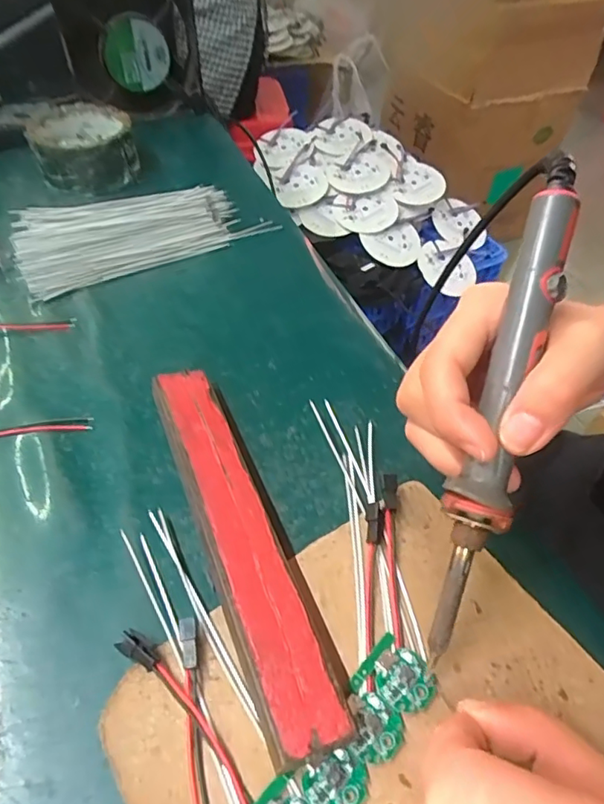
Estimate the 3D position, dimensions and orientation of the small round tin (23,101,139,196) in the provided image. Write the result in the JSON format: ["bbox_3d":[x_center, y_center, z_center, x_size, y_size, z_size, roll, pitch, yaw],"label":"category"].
[{"bbox_3d":[-0.192,-0.226,0.475,0.082,0.044,0.091,-18,51,-16],"label":"small round tin"}]

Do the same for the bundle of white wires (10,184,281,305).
[{"bbox_3d":[-0.129,-0.139,0.423,0.177,0.019,0.102,-21,52,-18],"label":"bundle of white wires"}]

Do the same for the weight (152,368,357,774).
[{"bbox_3d":[-0.031,0.056,0.247,0.031,0.022,0.193,-17,51,-15],"label":"weight"}]

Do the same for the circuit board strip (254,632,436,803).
[{"bbox_3d":[0.009,0.133,0.193,0.027,0.006,0.106,35,57,26],"label":"circuit board strip"}]

